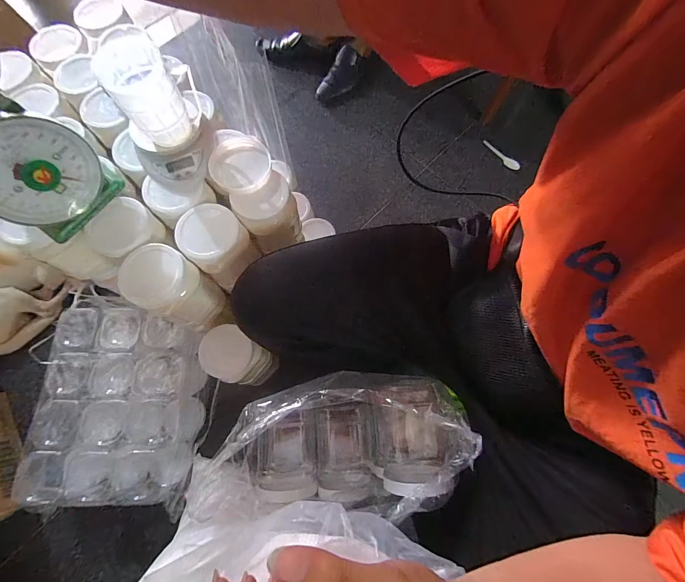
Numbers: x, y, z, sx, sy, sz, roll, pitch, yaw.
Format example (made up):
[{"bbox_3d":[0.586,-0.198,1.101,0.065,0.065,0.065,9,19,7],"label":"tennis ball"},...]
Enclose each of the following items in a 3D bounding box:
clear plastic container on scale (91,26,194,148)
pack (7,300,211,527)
[{"bbox_3d":[-0.263,-0.265,0.435,0.086,0.094,0.089,-33,77,-10],"label":"clear plastic container on scale"},{"bbox_3d":[-0.484,0.247,0.720,0.298,0.145,0.385,1,74,-1],"label":"pack"}]

